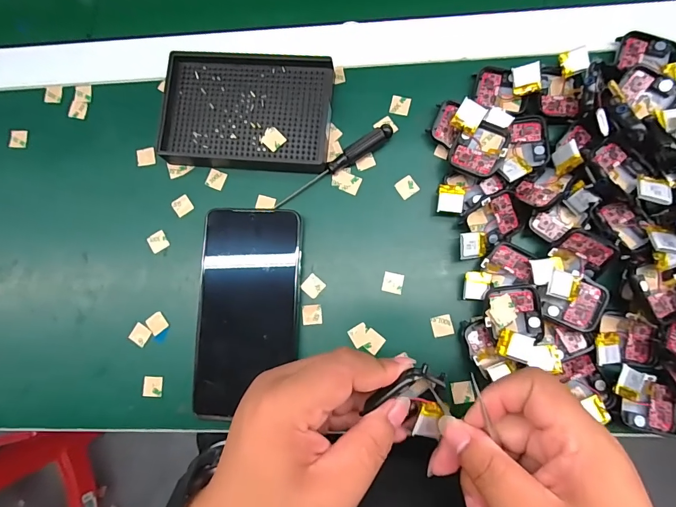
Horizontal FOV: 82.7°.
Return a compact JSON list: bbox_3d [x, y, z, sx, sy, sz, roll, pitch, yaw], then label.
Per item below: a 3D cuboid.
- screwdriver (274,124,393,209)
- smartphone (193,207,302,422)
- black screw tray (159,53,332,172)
[{"bbox_3d":[-0.003,-0.069,0.313,0.111,0.012,0.011,-35,81,0],"label":"screwdriver"},{"bbox_3d":[-0.070,0.045,0.302,0.077,0.016,0.158,2,83,5],"label":"smartphone"},{"bbox_3d":[-0.075,-0.119,0.322,0.135,0.022,0.093,5,83,6],"label":"black screw tray"}]

